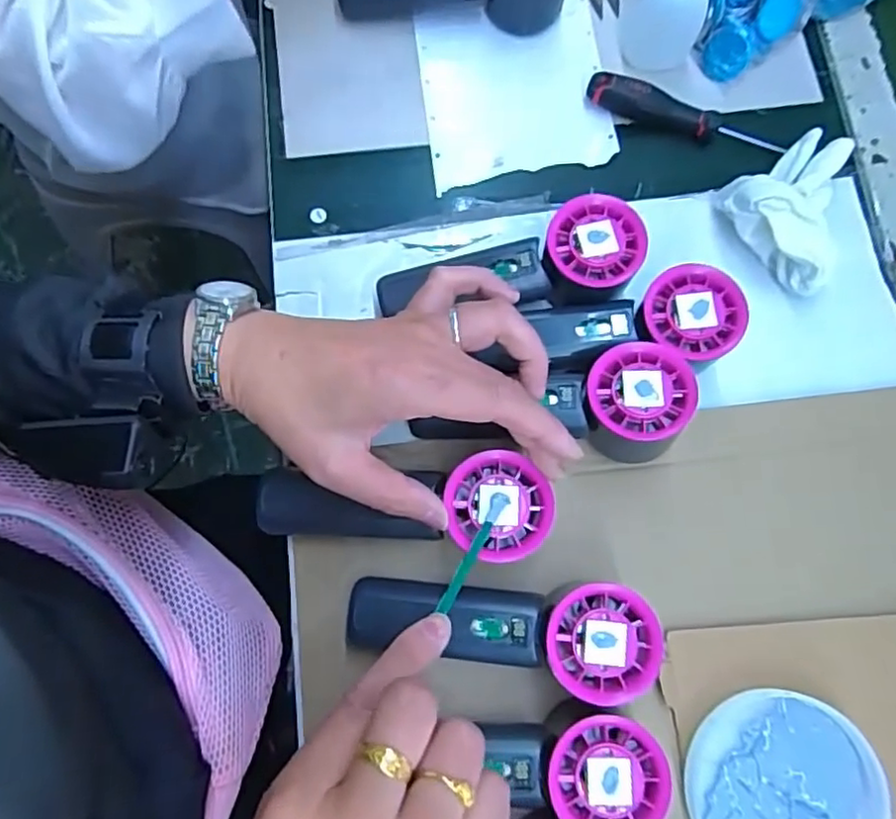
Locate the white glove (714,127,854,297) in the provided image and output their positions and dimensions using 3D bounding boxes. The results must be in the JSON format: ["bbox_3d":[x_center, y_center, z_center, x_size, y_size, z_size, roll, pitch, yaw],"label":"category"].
[{"bbox_3d":[0.229,-0.135,0.403,0.084,0.044,0.098,43,79,8],"label":"white glove"}]

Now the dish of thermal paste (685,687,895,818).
[{"bbox_3d":[0.179,0.203,0.335,0.099,0.012,0.097,0,76,0],"label":"dish of thermal paste"}]

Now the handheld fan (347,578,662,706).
[{"bbox_3d":[0.027,0.114,0.338,0.157,0.052,0.055,8,76,0],"label":"handheld fan"}]

